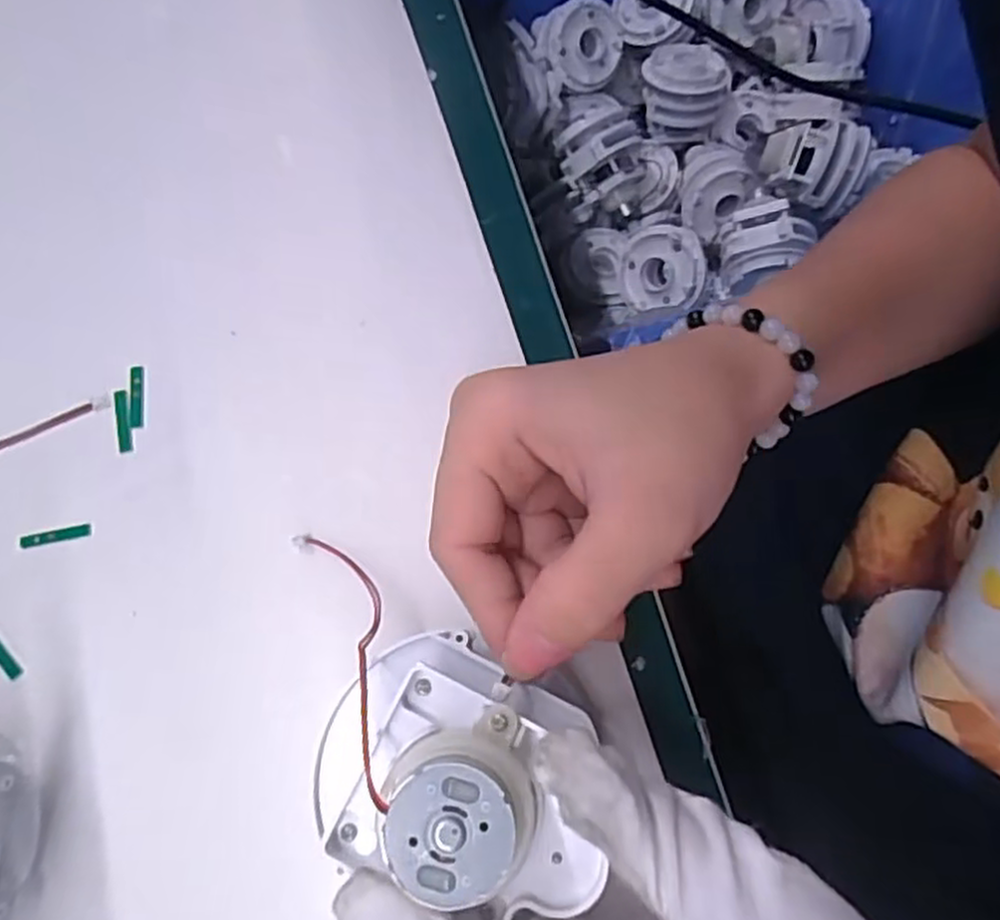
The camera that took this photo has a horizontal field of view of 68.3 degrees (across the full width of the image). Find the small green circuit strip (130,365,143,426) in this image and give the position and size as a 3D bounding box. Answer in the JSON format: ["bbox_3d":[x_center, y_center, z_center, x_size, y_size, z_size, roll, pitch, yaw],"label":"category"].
[{"bbox_3d":[-0.121,-0.021,0.246,0.004,0.004,0.021,-4,77,-15],"label":"small green circuit strip"}]

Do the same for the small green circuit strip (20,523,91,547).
[{"bbox_3d":[-0.142,0.024,0.235,0.021,0.004,0.004,-12,82,-6],"label":"small green circuit strip"}]

